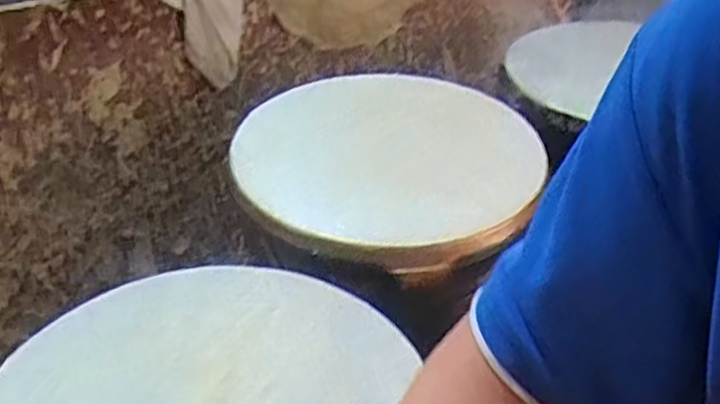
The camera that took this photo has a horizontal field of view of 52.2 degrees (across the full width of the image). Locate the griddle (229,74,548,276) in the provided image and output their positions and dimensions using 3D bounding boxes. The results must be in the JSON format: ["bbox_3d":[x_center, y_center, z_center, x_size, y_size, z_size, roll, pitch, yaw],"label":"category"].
[{"bbox_3d":[0.030,-0.054,0.921,0.374,0.041,0.363,12,37,15],"label":"griddle"}]

